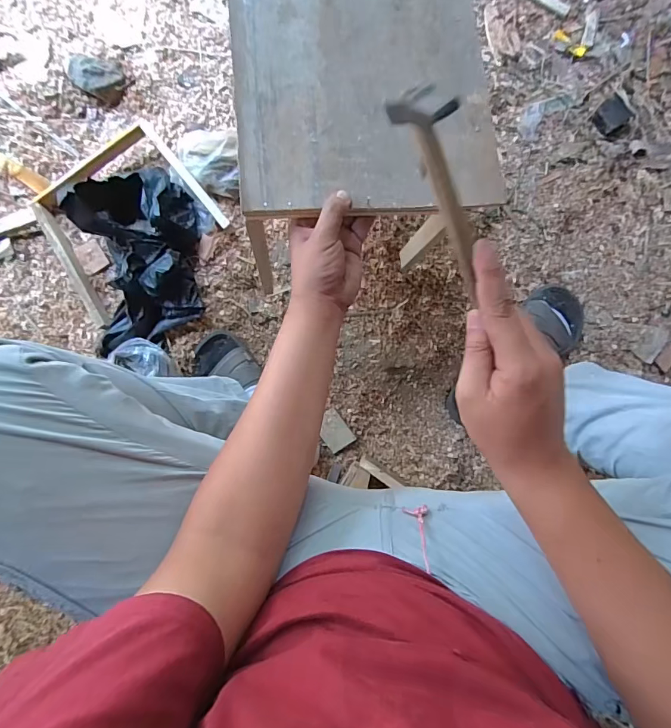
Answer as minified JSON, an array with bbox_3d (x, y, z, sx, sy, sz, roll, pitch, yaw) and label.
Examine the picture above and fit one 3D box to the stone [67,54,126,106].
[{"bbox_3d":[-0.439,-0.523,0.755,0.098,0.037,0.065,28,87,2],"label":"stone"}]

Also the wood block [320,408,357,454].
[{"bbox_3d":[-0.002,0.120,0.738,0.049,0.011,0.068,-38,87,-2],"label":"wood block"}]

